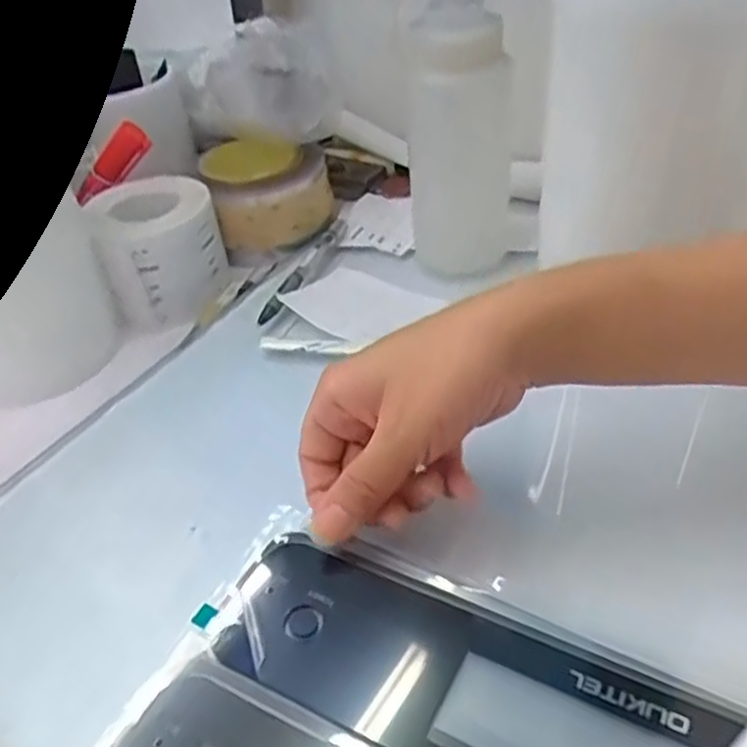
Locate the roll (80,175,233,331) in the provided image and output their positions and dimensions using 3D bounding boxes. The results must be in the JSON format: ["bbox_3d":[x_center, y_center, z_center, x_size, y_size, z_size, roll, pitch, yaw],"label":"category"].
[{"bbox_3d":[-0.153,-0.094,0.526,0.078,0.079,0.086,-9,38,-4],"label":"roll"}]

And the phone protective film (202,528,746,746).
[{"bbox_3d":[0.084,0.130,0.254,0.312,0.009,0.078,16,43,25],"label":"phone protective film"}]

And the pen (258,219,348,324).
[{"bbox_3d":[-0.051,-0.079,0.540,0.014,0.009,0.137,8,40,17],"label":"pen"}]

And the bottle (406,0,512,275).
[{"bbox_3d":[0.061,-0.177,0.501,0.068,0.191,0.057,0,38,8],"label":"bottle"}]

